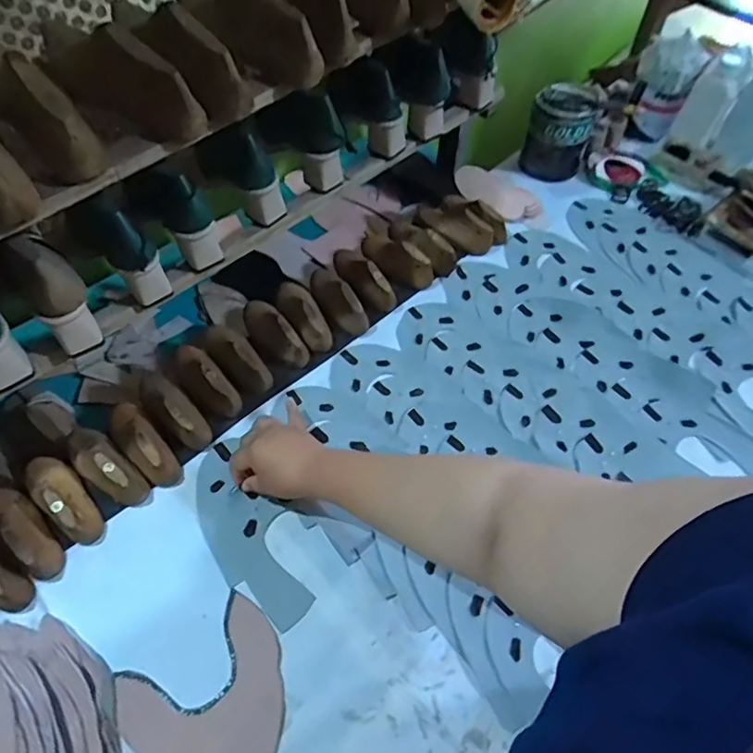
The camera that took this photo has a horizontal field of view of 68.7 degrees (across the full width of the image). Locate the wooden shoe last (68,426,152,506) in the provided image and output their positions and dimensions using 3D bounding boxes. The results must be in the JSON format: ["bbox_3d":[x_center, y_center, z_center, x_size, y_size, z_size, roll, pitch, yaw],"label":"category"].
[{"bbox_3d":[-0.339,0.107,0.677,0.136,0.056,0.051,39,66,21],"label":"wooden shoe last"}]

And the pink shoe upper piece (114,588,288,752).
[{"bbox_3d":[-0.168,0.335,0.566,0.161,0.006,0.155,-31,63,-18],"label":"pink shoe upper piece"}]

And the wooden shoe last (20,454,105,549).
[{"bbox_3d":[-0.379,0.140,0.659,0.136,0.057,0.050,36,65,20],"label":"wooden shoe last"}]

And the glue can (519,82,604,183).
[{"bbox_3d":[0.320,-0.429,0.969,0.106,0.141,0.090,17,60,10],"label":"glue can"}]

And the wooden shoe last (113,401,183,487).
[{"bbox_3d":[-0.299,0.077,0.691,0.043,0.051,0.135,-39,66,-21],"label":"wooden shoe last"}]

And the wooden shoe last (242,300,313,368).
[{"bbox_3d":[-0.152,-0.065,0.791,0.050,0.053,0.137,-37,65,-20],"label":"wooden shoe last"}]

